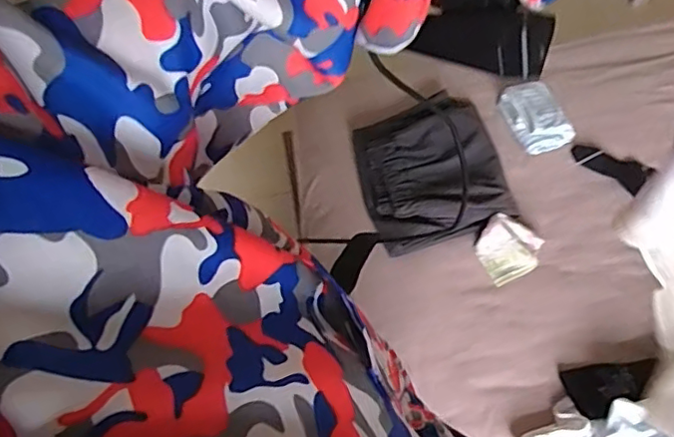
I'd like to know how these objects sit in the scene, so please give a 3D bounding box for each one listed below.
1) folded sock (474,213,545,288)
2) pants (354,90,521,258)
[{"bbox_3d":[0.273,0.044,0.911,0.093,0.054,0.094,-30,71,-8],"label":"folded sock"},{"bbox_3d":[0.155,-0.085,0.965,0.227,0.055,0.246,-16,69,-3],"label":"pants"}]

